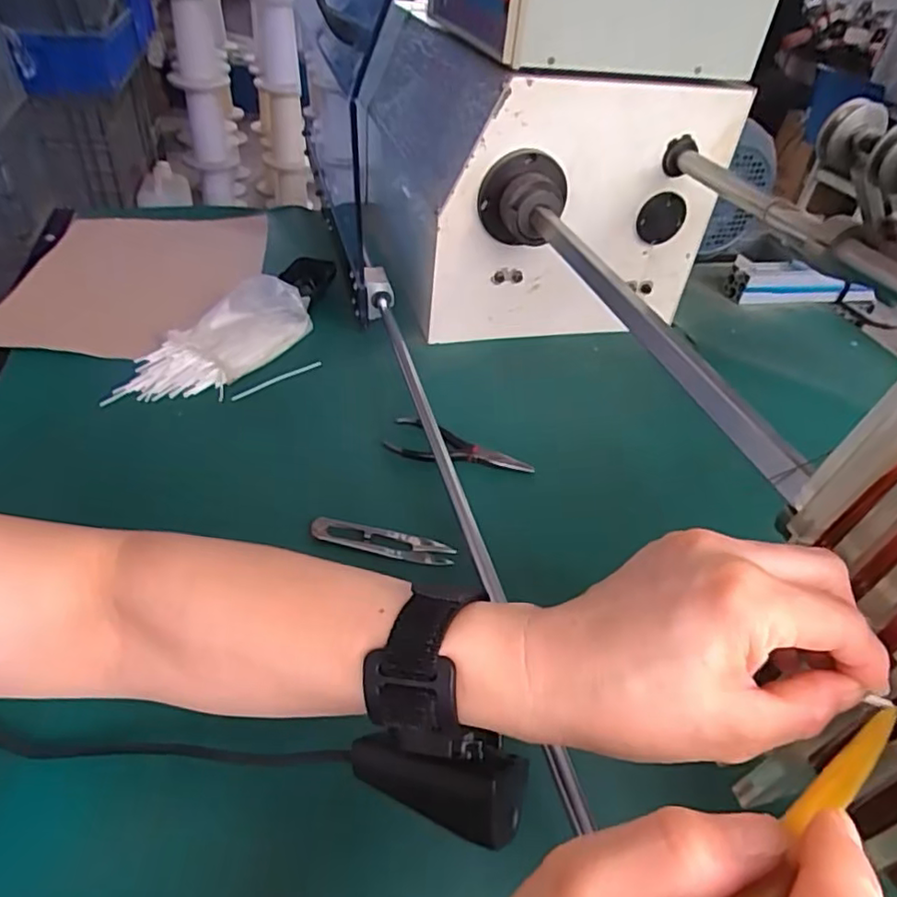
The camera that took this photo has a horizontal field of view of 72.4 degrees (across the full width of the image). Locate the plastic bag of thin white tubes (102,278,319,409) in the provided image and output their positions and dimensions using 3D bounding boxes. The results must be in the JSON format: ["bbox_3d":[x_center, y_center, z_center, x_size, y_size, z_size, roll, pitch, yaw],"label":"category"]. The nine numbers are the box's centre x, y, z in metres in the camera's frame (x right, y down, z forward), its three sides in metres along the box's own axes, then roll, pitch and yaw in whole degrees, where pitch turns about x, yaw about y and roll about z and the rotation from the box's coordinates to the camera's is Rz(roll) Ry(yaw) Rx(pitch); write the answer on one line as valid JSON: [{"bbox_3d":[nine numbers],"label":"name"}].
[{"bbox_3d":[-0.229,-0.107,0.589,0.102,0.048,0.197,25,44,20],"label":"plastic bag of thin white tubes"}]

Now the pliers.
[{"bbox_3d":[0.010,0.003,0.525,0.125,0.011,0.033,15,78,-1],"label":"pliers"}]

